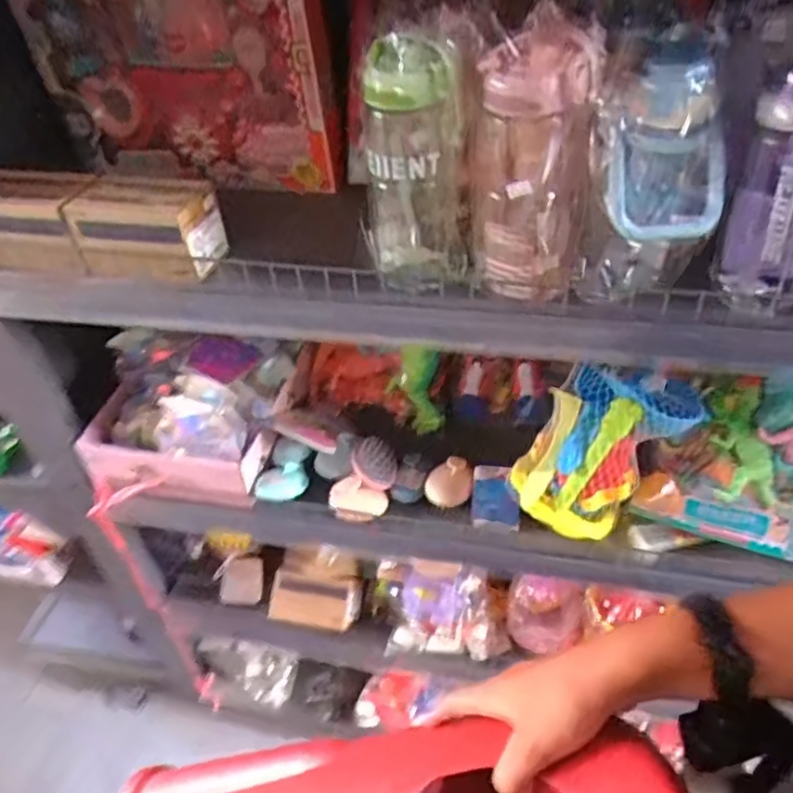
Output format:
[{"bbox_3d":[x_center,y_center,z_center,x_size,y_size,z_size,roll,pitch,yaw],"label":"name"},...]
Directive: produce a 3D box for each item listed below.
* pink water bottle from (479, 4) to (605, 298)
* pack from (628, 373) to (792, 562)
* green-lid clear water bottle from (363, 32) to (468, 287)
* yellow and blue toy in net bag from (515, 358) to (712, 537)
[{"bbox_3d":[0.125,-0.212,0.616,0.094,0.216,0.116,2,42,8],"label":"pink water bottle"},{"bbox_3d":[0.446,0.076,0.860,0.228,0.038,0.222,16,90,23],"label":"pack"},{"bbox_3d":[0.018,-0.229,0.653,0.092,0.219,0.098,-4,42,1],"label":"green-lid clear water bottle"},{"bbox_3d":[0.268,0.066,0.863,0.212,0.221,0.110,7,43,14],"label":"yellow and blue toy in net bag"}]

